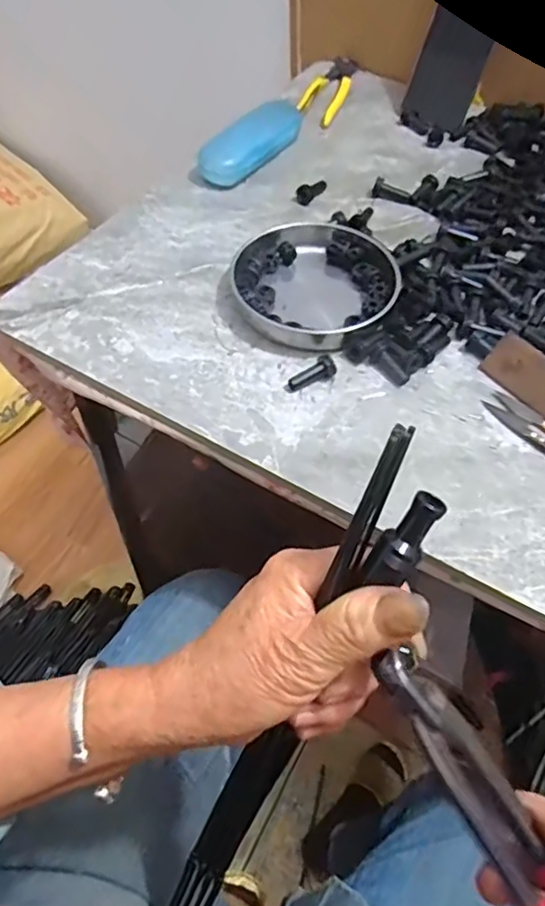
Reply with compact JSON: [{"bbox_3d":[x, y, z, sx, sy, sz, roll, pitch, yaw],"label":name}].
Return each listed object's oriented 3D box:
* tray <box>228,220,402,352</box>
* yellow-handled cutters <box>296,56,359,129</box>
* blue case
[{"bbox_3d":[0.036,-0.145,0.522,0.137,0.027,0.134,1,55,-1],"label":"tray"},{"bbox_3d":[0.069,-0.452,0.756,0.048,0.009,0.170,15,56,8],"label":"yellow-handled cutters"},{"bbox_3d":[-0.018,-0.338,0.655,0.049,0.036,0.160,30,59,18],"label":"blue case"}]

